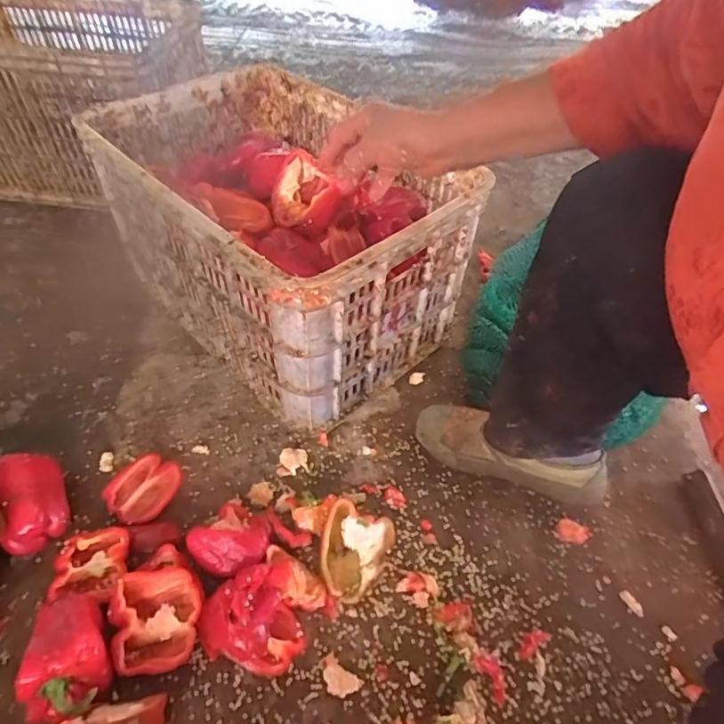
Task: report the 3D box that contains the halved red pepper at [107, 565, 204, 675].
[{"bbox_3d":[-0.213,0.271,0.542,0.094,0.037,0.094,-8,66,-6],"label":"halved red pepper"}]

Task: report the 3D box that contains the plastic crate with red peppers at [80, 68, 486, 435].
[{"bbox_3d":[-0.122,-0.198,0.795,0.502,0.293,0.366,38,55,26],"label":"plastic crate with red peppers"}]

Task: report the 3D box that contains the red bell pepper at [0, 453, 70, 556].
[{"bbox_3d":[-0.395,0.165,0.607,0.072,0.075,0.106,-22,53,-23],"label":"red bell pepper"}]

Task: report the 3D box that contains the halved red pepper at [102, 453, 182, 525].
[{"bbox_3d":[-0.279,0.160,0.650,0.079,0.022,0.085,22,50,15],"label":"halved red pepper"}]

